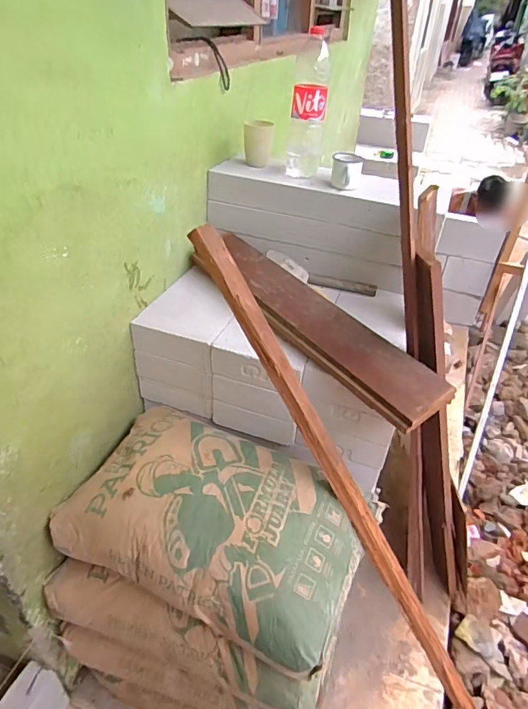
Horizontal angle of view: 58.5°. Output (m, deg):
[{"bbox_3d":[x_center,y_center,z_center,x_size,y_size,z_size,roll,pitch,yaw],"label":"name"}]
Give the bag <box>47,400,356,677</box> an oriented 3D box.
[{"bbox_3d":[-0.094,0.300,0.907,0.549,0.129,0.329,18,40,19],"label":"bag"}]

